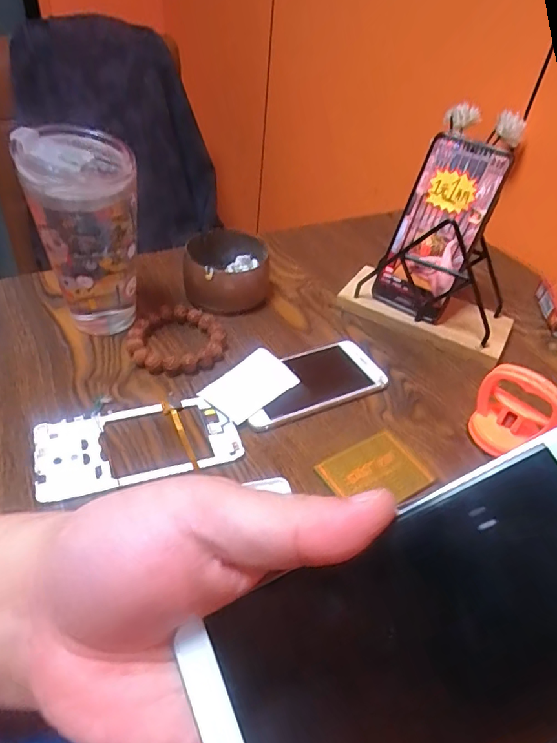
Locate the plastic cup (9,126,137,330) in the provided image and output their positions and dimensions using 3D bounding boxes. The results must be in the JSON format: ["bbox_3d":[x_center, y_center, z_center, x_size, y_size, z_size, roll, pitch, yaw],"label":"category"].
[{"bbox_3d":[-0.164,-0.114,0.432,0.079,0.157,0.082,4,43,-4],"label":"plastic cup"}]

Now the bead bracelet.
[{"bbox_3d":[-0.091,-0.030,0.456,0.087,0.015,0.081,-5,44,-13],"label":"bead bracelet"}]

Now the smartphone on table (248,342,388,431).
[{"bbox_3d":[0.027,0.007,0.438,0.132,0.011,0.070,-18,48,-25],"label":"smartphone on table"}]

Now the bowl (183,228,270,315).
[{"bbox_3d":[-0.055,-0.110,0.523,0.086,0.048,0.088,4,43,-4],"label":"bowl"}]

